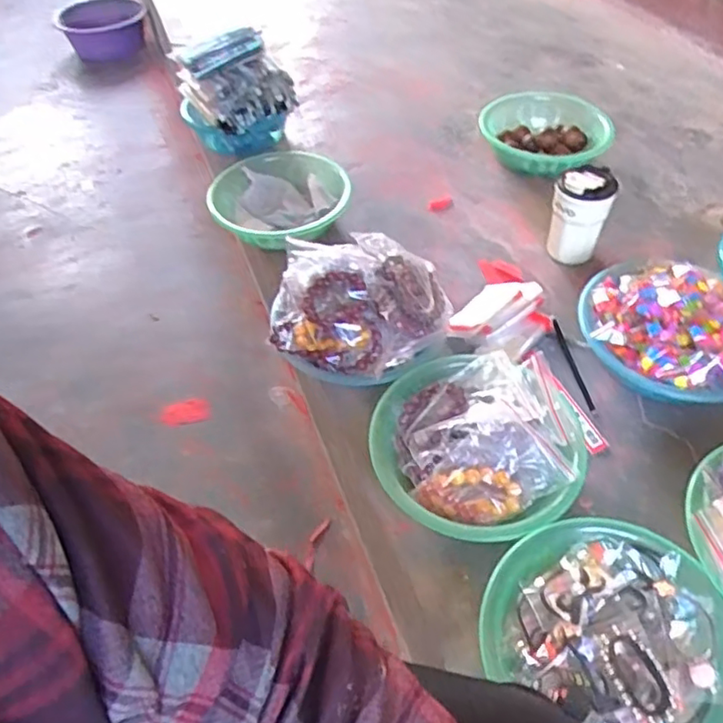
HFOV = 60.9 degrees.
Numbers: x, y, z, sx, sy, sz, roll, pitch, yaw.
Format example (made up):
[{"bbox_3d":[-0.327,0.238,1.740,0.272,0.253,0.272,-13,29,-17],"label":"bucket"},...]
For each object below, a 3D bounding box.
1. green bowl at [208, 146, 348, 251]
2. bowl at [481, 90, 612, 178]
[{"bbox_3d":[-0.135,-0.283,1.075,0.230,0.085,0.239,-1,50,1],"label":"green bowl"},{"bbox_3d":[0.336,-0.411,1.147,0.235,0.087,0.200,16,52,15],"label":"bowl"}]

